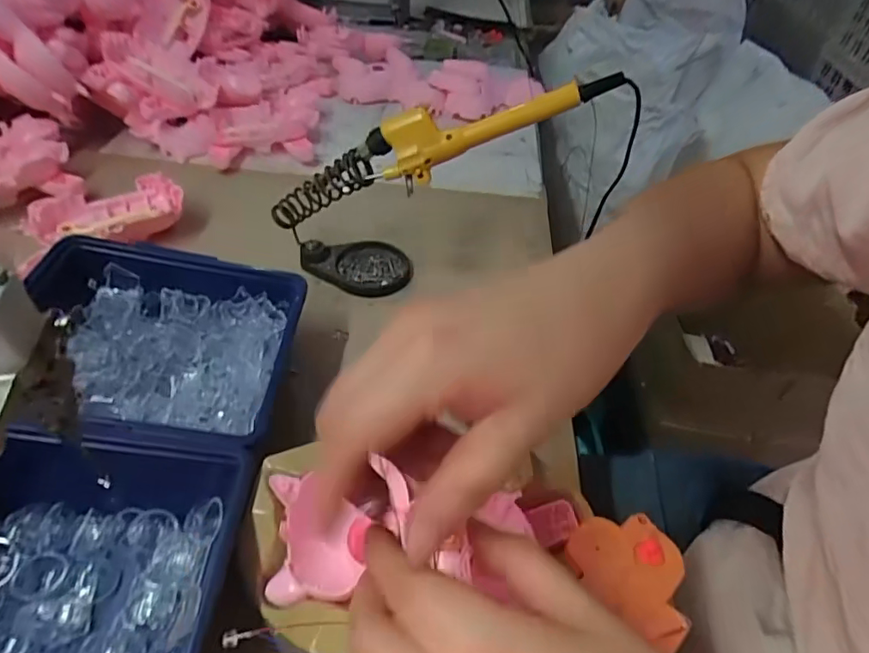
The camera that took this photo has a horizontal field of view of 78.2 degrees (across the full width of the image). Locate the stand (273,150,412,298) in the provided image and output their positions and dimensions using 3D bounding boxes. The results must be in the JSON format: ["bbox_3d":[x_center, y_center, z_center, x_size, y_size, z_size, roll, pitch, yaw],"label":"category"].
[{"bbox_3d":[-0.072,-0.082,0.433,0.108,0.102,0.064,-8,47,-13],"label":"stand"}]

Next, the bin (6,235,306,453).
[{"bbox_3d":[-0.176,0.020,0.341,0.162,0.062,0.145,3,46,-3],"label":"bin"}]

